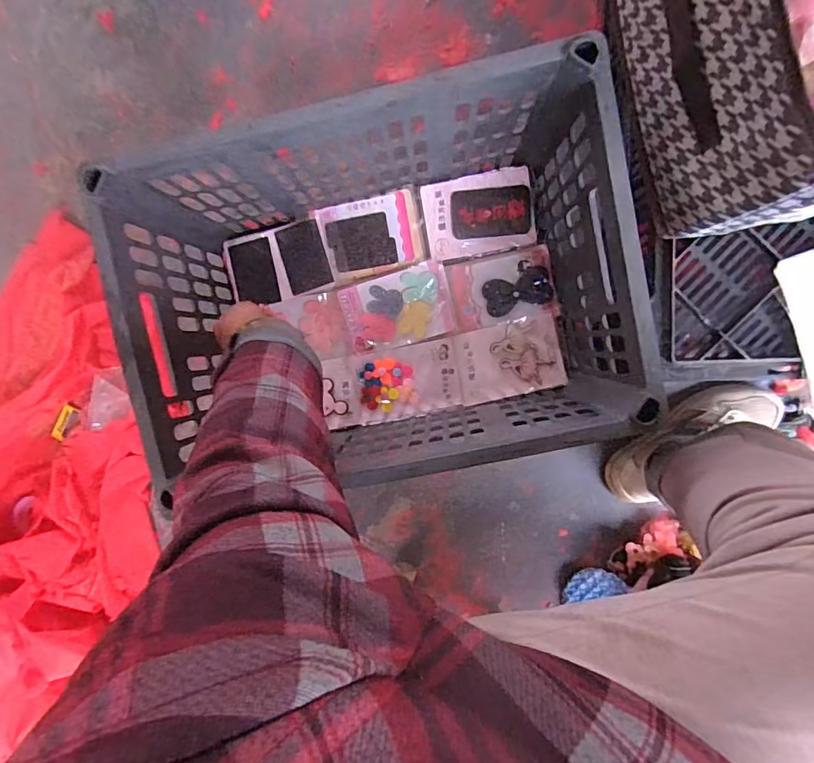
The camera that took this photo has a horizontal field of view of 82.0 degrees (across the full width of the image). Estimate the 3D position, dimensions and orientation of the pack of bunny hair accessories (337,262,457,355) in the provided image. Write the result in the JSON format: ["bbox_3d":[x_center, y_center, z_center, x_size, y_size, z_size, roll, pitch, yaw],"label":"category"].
[{"bbox_3d":[-0.014,-0.094,0.617,0.141,0.007,0.093,-14,94,6],"label":"pack of bunny hair accessories"}]

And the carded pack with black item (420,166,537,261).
[{"bbox_3d":[0.093,-0.215,0.603,0.137,0.021,0.095,-11,94,5],"label":"carded pack with black item"}]

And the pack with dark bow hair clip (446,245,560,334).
[{"bbox_3d":[0.124,-0.121,0.612,0.130,0.008,0.089,-11,94,5],"label":"pack with dark bow hair clip"}]

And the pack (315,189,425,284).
[{"bbox_3d":[-0.046,-0.191,0.610,0.124,0.008,0.092,-13,94,5],"label":"pack"}]

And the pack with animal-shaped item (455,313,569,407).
[{"bbox_3d":[0.134,-0.028,0.616,0.135,0.005,0.095,-14,94,5],"label":"pack with animal-shaped item"}]

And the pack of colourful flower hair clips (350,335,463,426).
[{"bbox_3d":[-0.001,-0.001,0.627,0.139,0.005,0.093,-12,94,5],"label":"pack of colourful flower hair clips"}]

